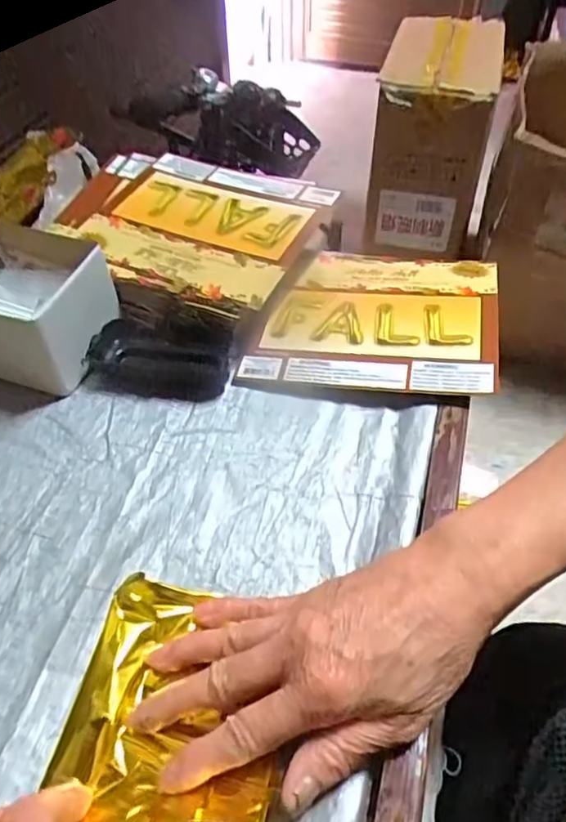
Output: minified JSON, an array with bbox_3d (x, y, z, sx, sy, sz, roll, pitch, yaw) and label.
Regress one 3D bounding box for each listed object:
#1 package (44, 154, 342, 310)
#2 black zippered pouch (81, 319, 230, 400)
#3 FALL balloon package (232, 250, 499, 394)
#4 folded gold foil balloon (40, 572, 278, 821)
[{"bbox_3d":[-0.087,-0.169,0.529,0.220,0.025,0.159,21,52,18],"label":"package"},{"bbox_3d":[-0.097,-0.039,0.468,0.107,0.027,0.059,8,48,10],"label":"black zippered pouch"},{"bbox_3d":[0.076,-0.074,0.492,0.185,0.031,0.157,8,48,11],"label":"FALL balloon package"},{"bbox_3d":[-0.056,0.153,0.303,0.112,0.026,0.138,8,48,11],"label":"folded gold foil balloon"}]

